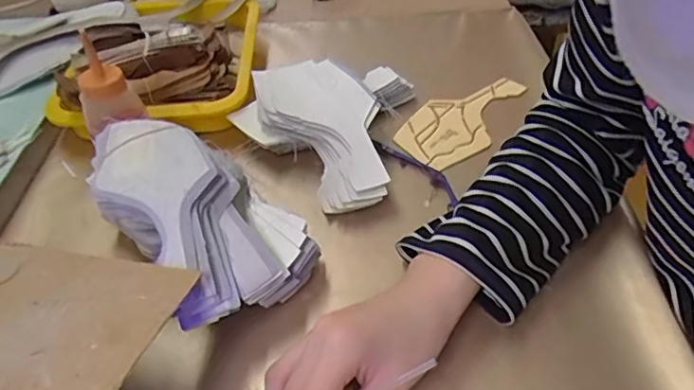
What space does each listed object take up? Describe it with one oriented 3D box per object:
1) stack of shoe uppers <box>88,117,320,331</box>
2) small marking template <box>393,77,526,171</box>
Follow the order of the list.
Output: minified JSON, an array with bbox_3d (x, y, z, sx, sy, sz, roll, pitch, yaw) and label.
[{"bbox_3d":[-0.114,0.019,0.431,0.167,0.094,0.113,31,53,32],"label":"stack of shoe uppers"},{"bbox_3d":[0.116,-0.079,0.584,0.080,0.004,0.158,28,54,28],"label":"small marking template"}]

